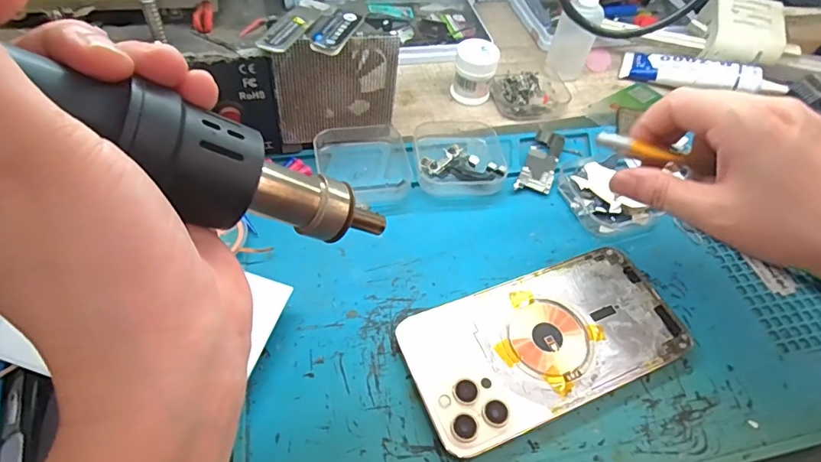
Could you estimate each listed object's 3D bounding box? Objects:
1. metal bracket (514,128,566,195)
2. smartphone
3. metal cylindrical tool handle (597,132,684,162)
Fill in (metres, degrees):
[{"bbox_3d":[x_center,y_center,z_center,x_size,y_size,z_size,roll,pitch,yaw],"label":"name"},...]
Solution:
[{"bbox_3d":[0.100,-0.052,0.355,0.024,0.005,0.070,24,55,11],"label":"metal bracket"},{"bbox_3d":[0.077,0.060,0.266,0.156,0.011,0.077,-17,58,-17],"label":"smartphone"},{"bbox_3d":[0.133,-0.049,0.274,0.049,0.006,0.008,16,54,1],"label":"metal cylindrical tool handle"}]

